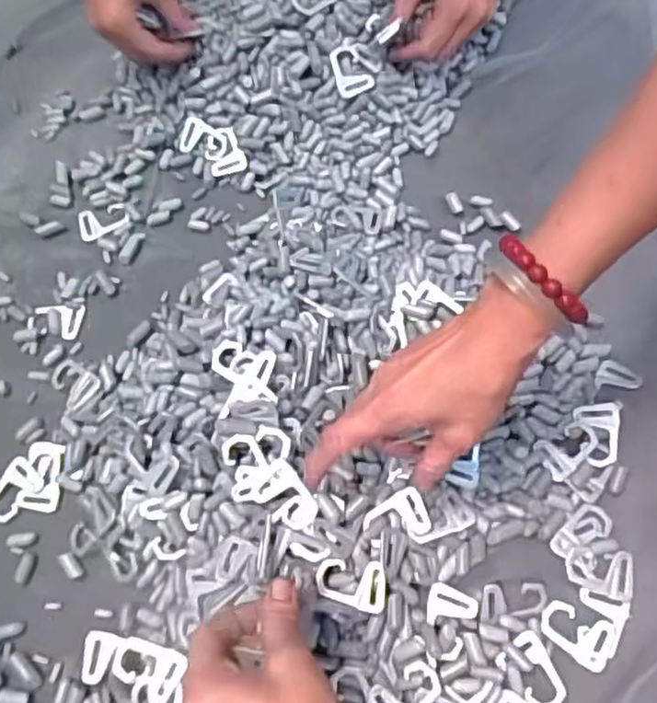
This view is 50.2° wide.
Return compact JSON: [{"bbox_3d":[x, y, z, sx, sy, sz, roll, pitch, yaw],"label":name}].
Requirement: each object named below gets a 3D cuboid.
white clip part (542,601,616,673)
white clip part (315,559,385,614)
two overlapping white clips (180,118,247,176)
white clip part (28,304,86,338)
[{"bbox_3d":[0.154,0.175,0.434,0.043,0.005,0.030,24,70,13],"label":"white clip part"},{"bbox_3d":[0.014,0.142,0.429,0.042,0.007,0.029,4,66,5],"label":"white clip part"},{"bbox_3d":[-0.097,-0.175,0.601,0.065,0.010,0.037,36,98,10],"label":"two overlapping white clips"},{"bbox_3d":[-0.213,-0.025,0.545,0.043,0.004,0.028,2,66,4],"label":"white clip part"}]

